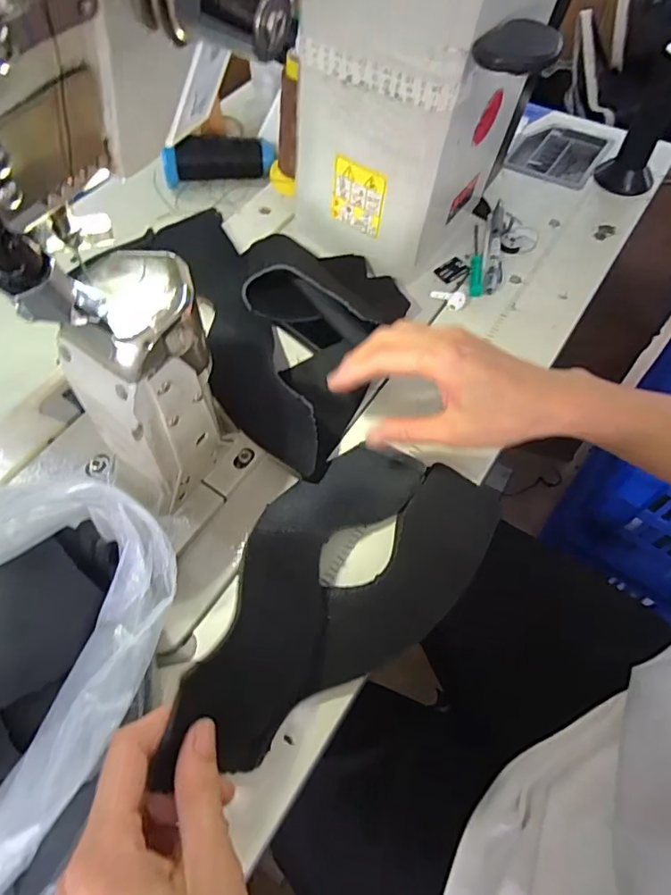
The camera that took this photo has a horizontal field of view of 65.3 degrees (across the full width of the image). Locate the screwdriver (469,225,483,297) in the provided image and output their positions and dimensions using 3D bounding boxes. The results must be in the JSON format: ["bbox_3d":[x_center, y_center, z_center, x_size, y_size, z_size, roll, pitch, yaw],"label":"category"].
[{"bbox_3d":[0.141,-0.191,0.526,0.012,0.008,0.105,5,59,5],"label":"screwdriver"}]

